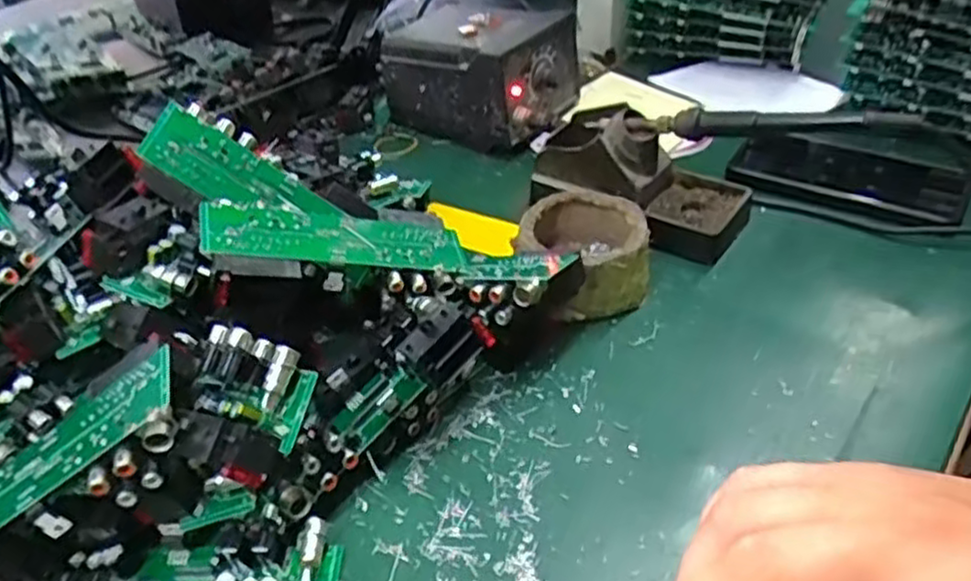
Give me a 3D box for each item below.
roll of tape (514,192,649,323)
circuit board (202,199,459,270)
[{"bbox_3d":[0.063,-0.026,0.485,0.080,0.046,0.091,-5,40,-2],"label":"roll of tape"},{"bbox_3d":[-0.079,-0.029,0.405,0.144,0.011,0.037,4,35,-27],"label":"circuit board"}]

